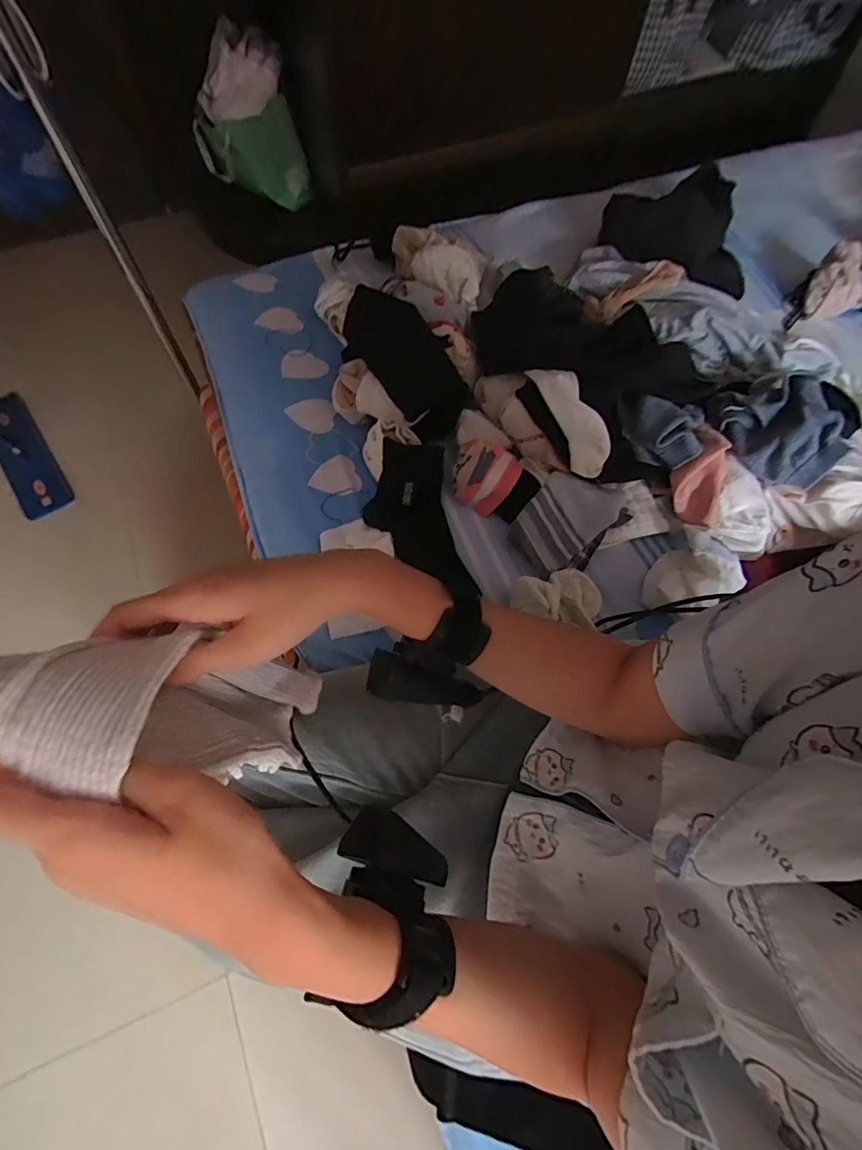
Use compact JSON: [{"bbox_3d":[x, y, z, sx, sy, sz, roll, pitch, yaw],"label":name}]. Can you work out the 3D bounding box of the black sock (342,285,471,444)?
[{"bbox_3d":[-0.032,-0.257,0.606,0.070,0.111,0.170,-41,73,-16],"label":"black sock"}]

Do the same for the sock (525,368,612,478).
[{"bbox_3d":[0.154,-0.173,0.542,0.042,0.051,0.132,-34,98,-14],"label":"sock"}]

